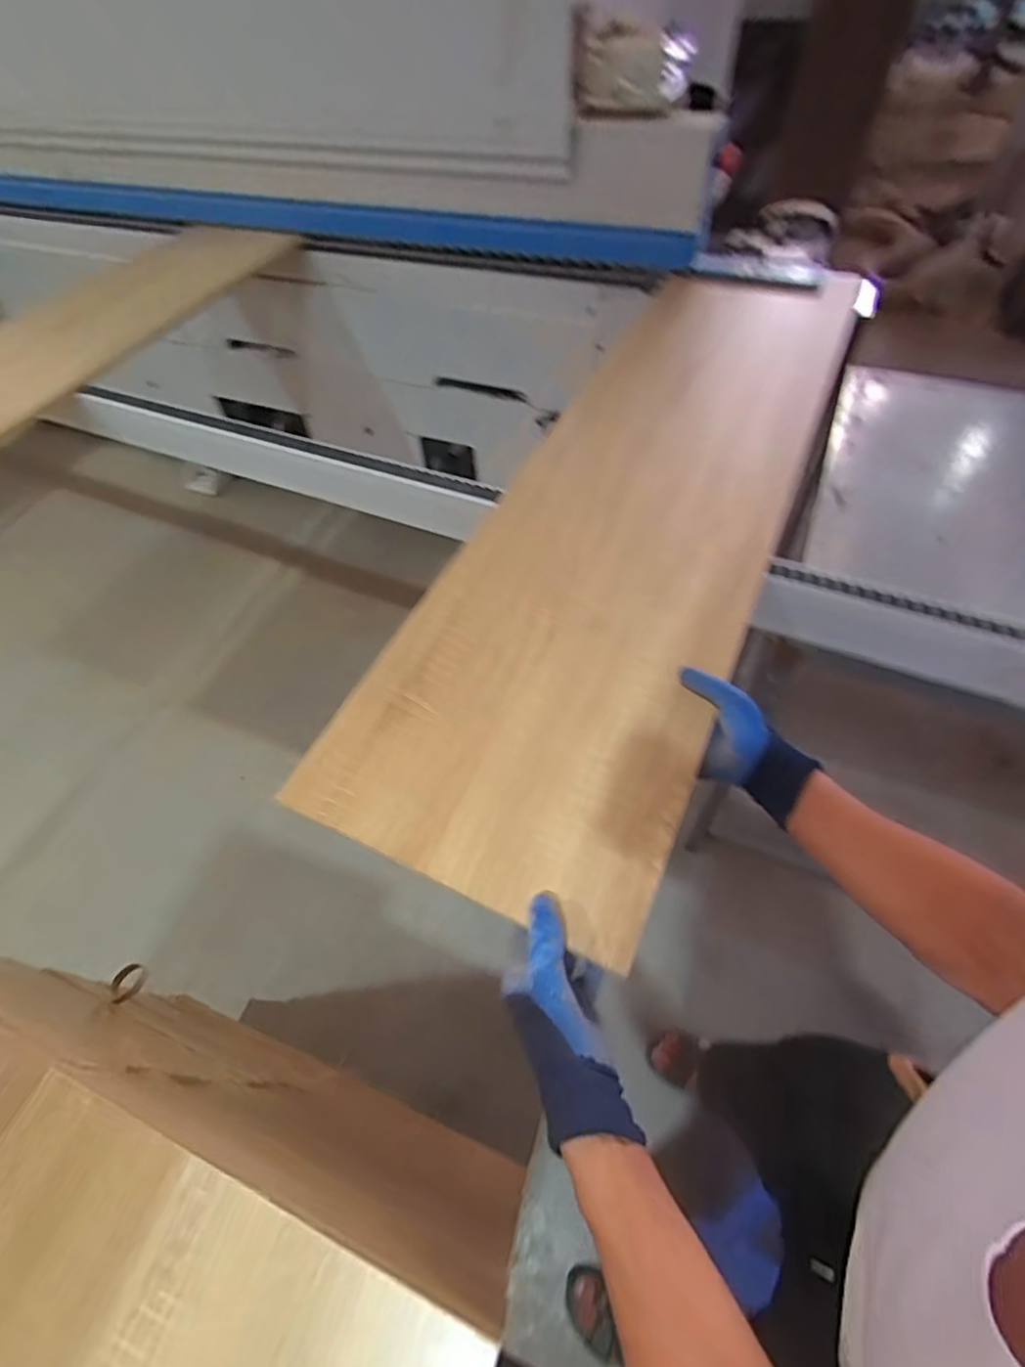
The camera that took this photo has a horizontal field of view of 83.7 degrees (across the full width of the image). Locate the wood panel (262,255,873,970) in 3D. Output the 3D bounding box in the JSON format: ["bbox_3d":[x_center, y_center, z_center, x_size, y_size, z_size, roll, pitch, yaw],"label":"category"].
[{"bbox_3d":[0.179,-0.263,0.800,0.363,0.030,1.144,20,60,16],"label":"wood panel"}]

